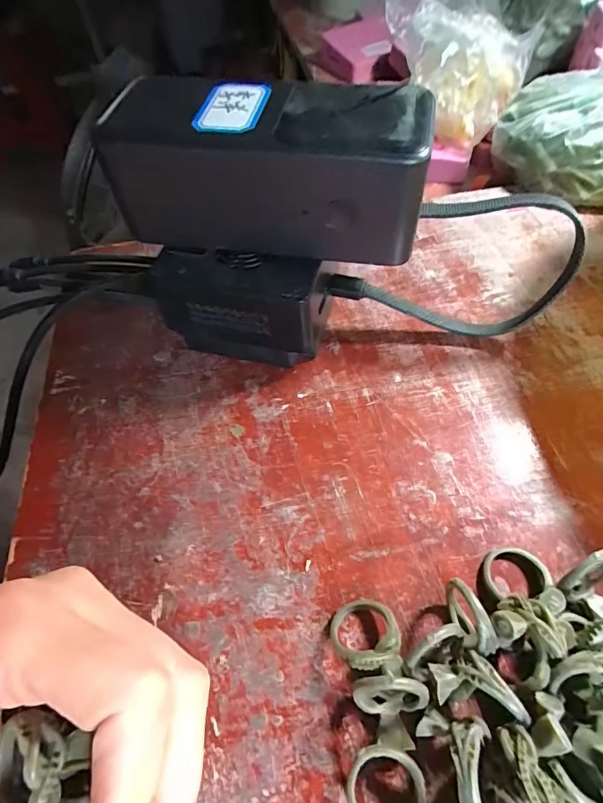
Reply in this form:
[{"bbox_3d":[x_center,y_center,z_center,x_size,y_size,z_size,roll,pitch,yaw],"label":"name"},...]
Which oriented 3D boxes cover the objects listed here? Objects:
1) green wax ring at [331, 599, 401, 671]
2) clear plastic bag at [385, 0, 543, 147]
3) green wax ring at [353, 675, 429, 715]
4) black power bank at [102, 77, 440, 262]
[{"bbox_3d":[0.022,0.081,0.151,0.025,0.006,0.025,-20,21,8],"label":"green wax ring"},{"bbox_3d":[0.108,-0.252,0.301,0.094,0.090,0.102,25,62,18],"label":"clear plastic bag"},{"bbox_3d":[0.028,0.092,0.137,0.022,0.026,0.010,-4,57,1],"label":"green wax ring"},{"bbox_3d":[-0.011,-0.095,0.180,0.118,0.051,0.047,4,57,8],"label":"black power bank"}]

